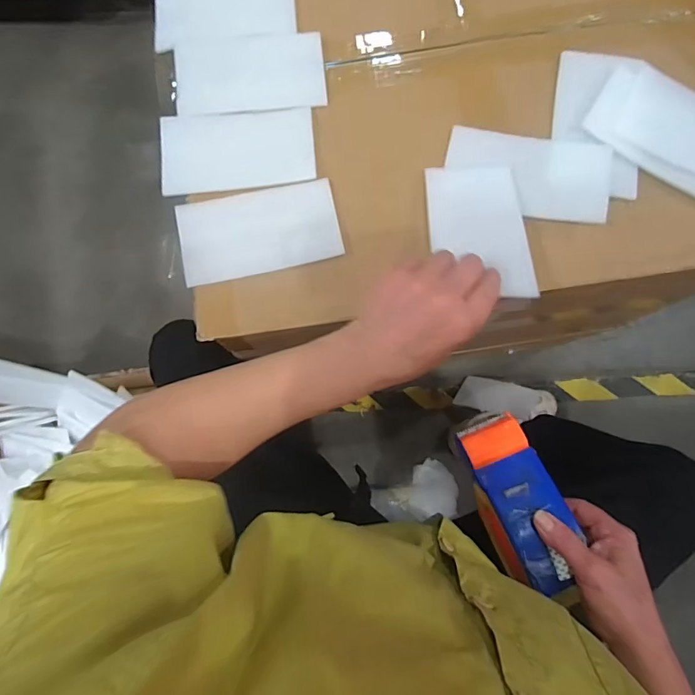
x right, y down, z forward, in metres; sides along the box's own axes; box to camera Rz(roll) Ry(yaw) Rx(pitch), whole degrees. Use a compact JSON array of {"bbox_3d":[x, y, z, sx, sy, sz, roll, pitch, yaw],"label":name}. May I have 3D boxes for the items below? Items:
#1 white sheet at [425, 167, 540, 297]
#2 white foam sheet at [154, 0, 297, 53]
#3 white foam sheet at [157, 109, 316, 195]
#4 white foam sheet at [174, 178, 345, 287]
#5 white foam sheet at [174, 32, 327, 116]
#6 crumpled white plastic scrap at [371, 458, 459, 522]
[{"bbox_3d":[0.109,-0.100,0.385,0.075,0.010,0.142,-6,63,12],"label":"white sheet"},{"bbox_3d":[-0.125,-0.345,0.461,0.141,0.006,0.080,-9,79,-2],"label":"white foam sheet"},{"bbox_3d":[-0.103,-0.187,0.429,0.140,0.008,0.079,-6,79,-1],"label":"white foam sheet"},{"bbox_3d":[-0.079,-0.105,0.408,0.139,0.004,0.076,-13,79,-2],"label":"white foam sheet"},{"bbox_3d":[-0.095,-0.269,0.445,0.142,0.005,0.084,-5,79,-1],"label":"white foam sheet"},{"bbox_3d":[0.091,0.195,0.627,0.120,0.066,0.076,1,79,0],"label":"crumpled white plastic scrap"}]

